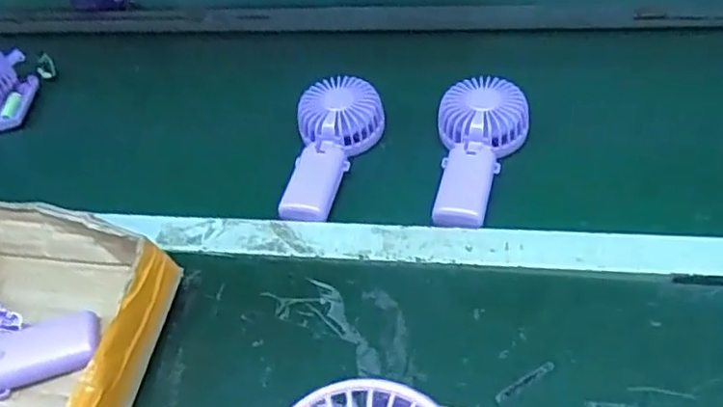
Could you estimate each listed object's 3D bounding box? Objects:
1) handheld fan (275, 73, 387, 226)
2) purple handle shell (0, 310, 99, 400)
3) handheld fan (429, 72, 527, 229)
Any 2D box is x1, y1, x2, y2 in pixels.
[{"bbox_3d":[-0.028,-0.058,0.624,0.083,0.046,0.172,4,43,11],"label":"handheld fan"},{"bbox_3d":[-0.242,0.112,0.479,0.092,0.027,0.036,-19,43,-13],"label":"purple handle shell"},{"bbox_3d":[0.111,-0.050,0.597,0.081,0.049,0.165,3,43,11],"label":"handheld fan"}]

